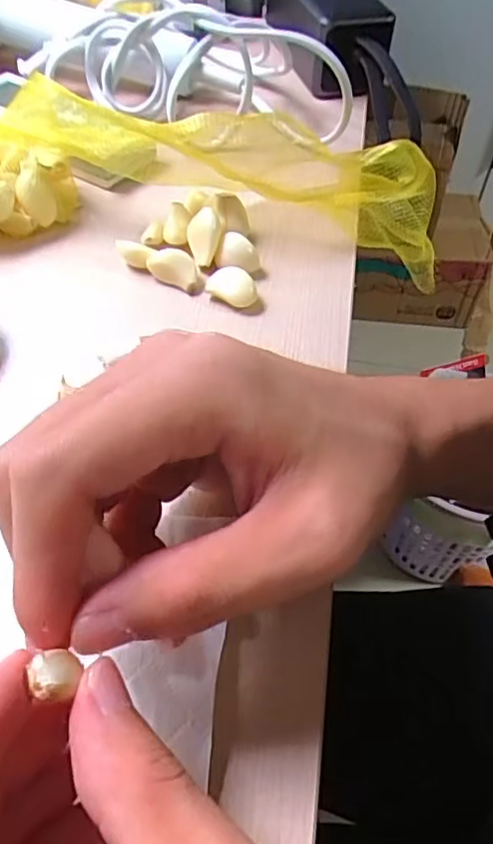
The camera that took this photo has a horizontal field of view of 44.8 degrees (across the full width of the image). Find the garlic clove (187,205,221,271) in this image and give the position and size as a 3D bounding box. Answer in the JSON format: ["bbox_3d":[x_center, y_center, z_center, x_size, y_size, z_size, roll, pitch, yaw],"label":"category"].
[{"bbox_3d":[-0.021,-0.088,0.286,0.014,0.028,0.013,7,28,-12],"label":"garlic clove"}]

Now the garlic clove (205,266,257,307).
[{"bbox_3d":[-0.007,-0.062,0.273,0.023,0.011,0.014,8,50,5],"label":"garlic clove"}]

